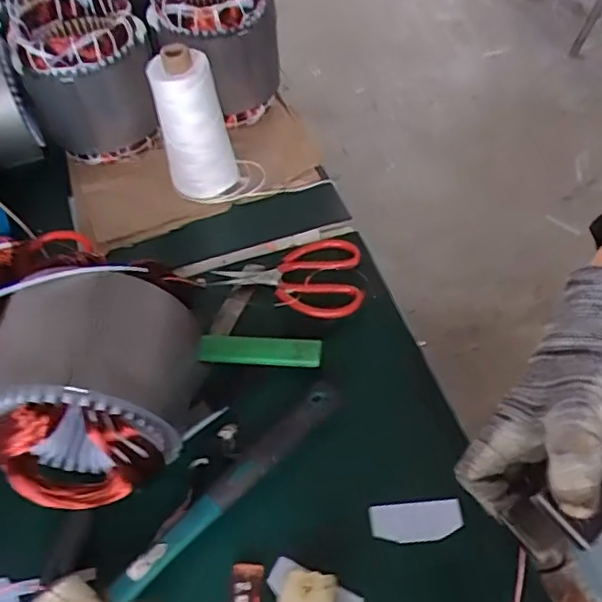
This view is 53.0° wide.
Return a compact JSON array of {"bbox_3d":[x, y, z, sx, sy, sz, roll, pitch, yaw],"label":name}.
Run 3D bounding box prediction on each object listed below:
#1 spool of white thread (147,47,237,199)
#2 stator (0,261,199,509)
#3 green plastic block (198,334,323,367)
[{"bbox_3d":[-0.116,-0.192,0.650,0.071,0.169,0.064,-13,52,-5],"label":"spool of white thread"},{"bbox_3d":[-0.160,0.069,0.469,0.146,0.151,0.142,-6,52,0],"label":"stator"},{"bbox_3d":[-0.038,0.046,0.564,0.114,0.015,0.025,3,52,8],"label":"green plastic block"}]

